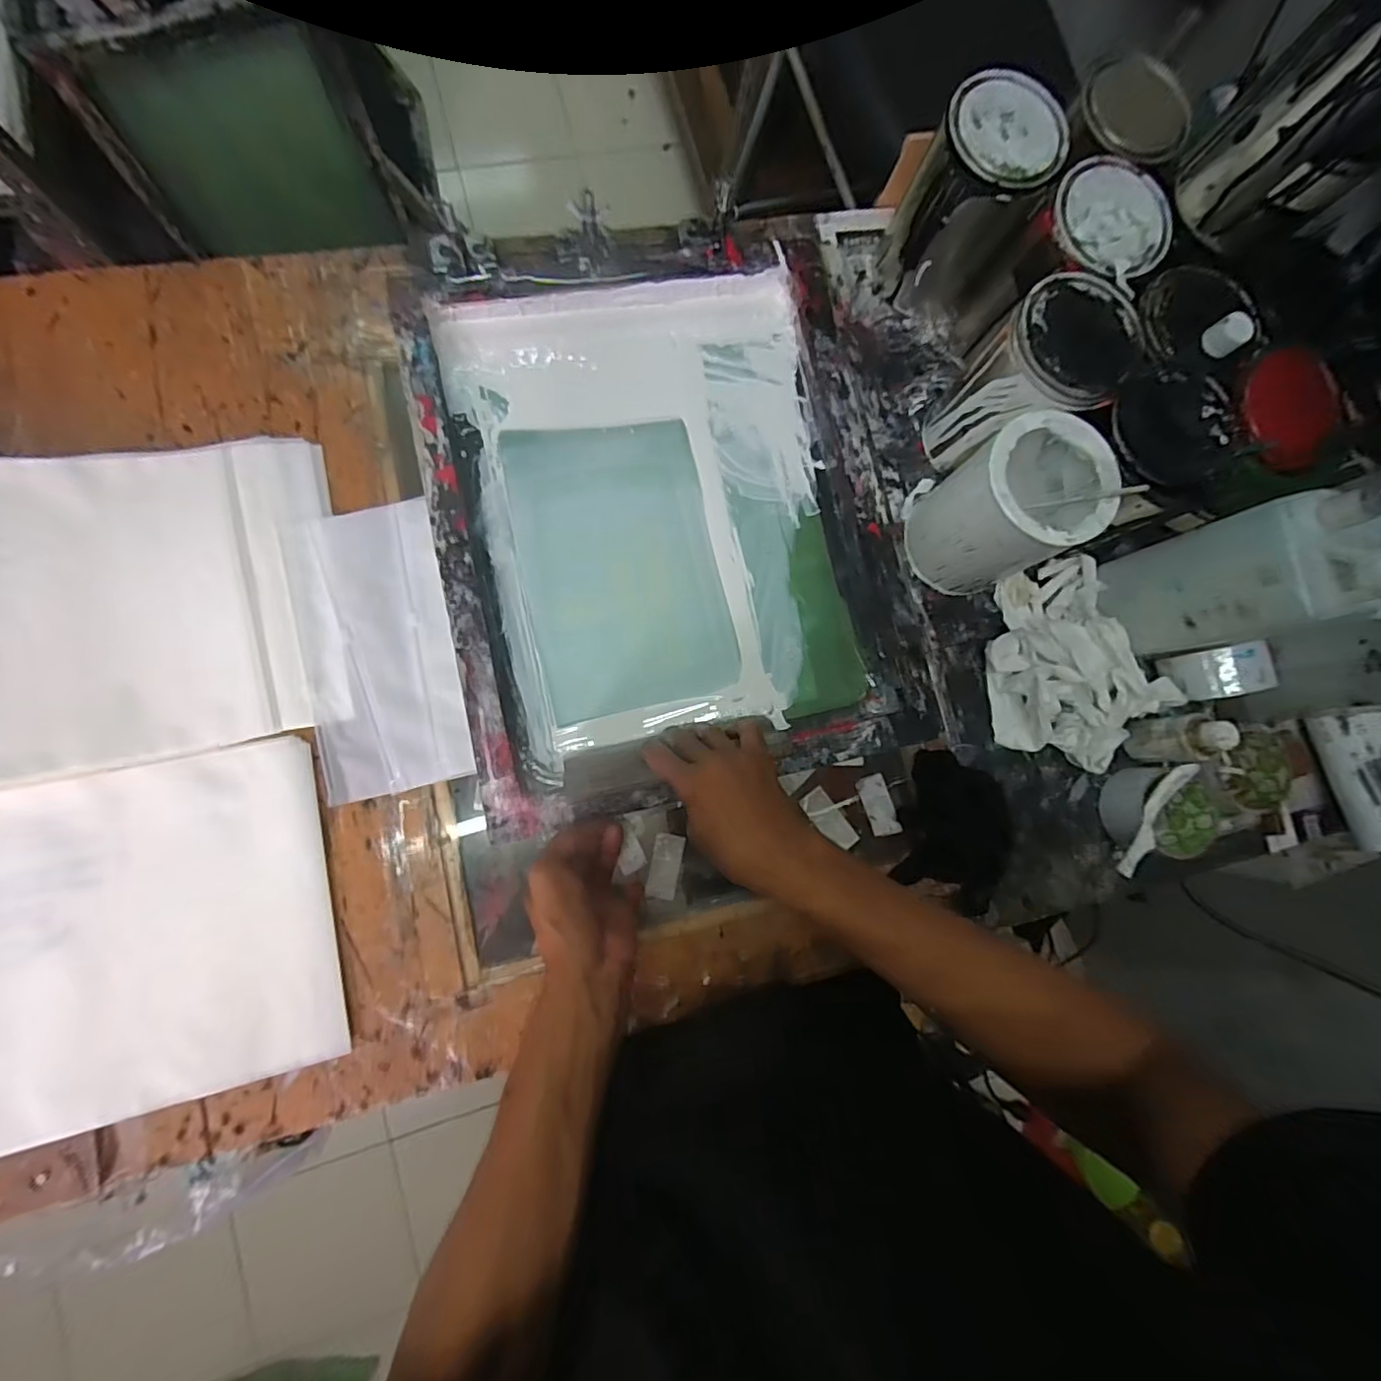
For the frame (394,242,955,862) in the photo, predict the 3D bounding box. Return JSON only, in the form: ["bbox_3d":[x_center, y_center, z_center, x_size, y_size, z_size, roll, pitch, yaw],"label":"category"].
[{"bbox_3d":[-0.021,-0.160,0.547,0.400,0.037,0.498,-11,85,-8],"label":"frame"}]

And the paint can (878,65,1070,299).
[{"bbox_3d":[0.253,-0.456,0.561,0.099,0.150,0.108,1,83,-7],"label":"paint can"}]

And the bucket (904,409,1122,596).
[{"bbox_3d":[0.281,-0.160,0.535,0.115,0.142,0.105,1,83,-7],"label":"bucket"}]

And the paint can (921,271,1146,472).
[{"bbox_3d":[0.299,-0.270,0.539,0.105,0.160,0.099,1,83,-7],"label":"paint can"}]

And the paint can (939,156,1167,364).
[{"bbox_3d":[0.335,-0.380,0.560,0.121,0.168,0.121,1,83,-7],"label":"paint can"}]

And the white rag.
[{"bbox_3d":[0.373,-0.028,0.572,0.143,0.066,0.199,-10,85,-8],"label":"white rag"}]

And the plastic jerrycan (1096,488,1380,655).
[{"bbox_3d":[0.465,-0.092,0.485,0.120,0.181,0.093,-7,84,-8],"label":"plastic jerrycan"}]

